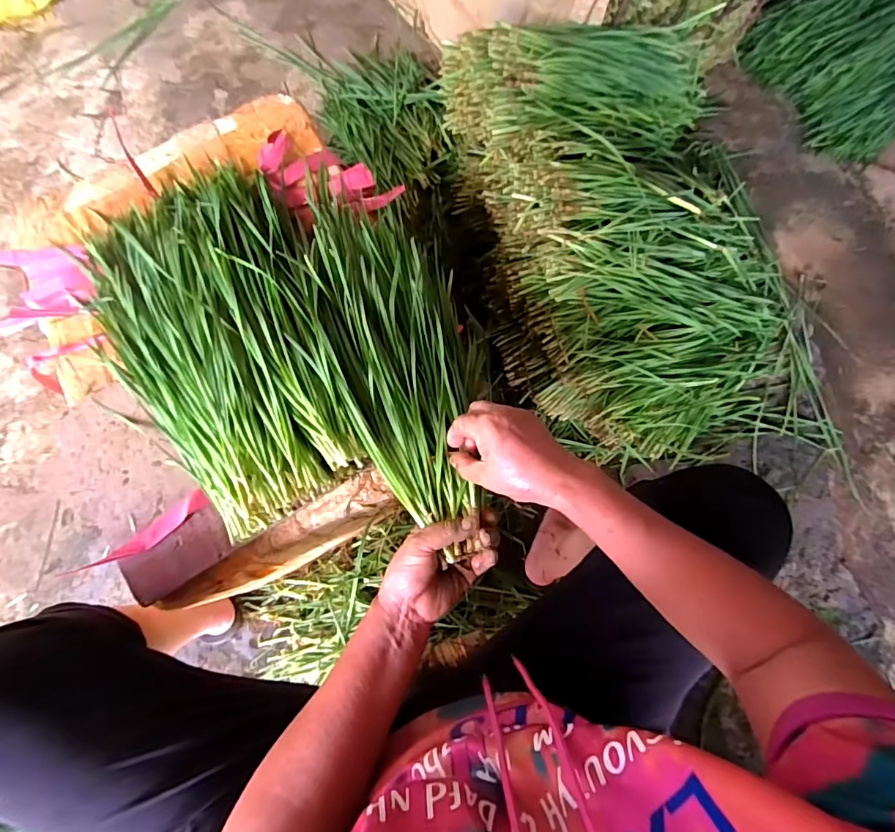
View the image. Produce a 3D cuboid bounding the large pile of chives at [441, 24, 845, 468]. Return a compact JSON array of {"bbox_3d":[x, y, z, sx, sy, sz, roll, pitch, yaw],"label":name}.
[{"bbox_3d":[0.360,-0.264,0.750,0.597,0.346,0.636,-13,76,-5],"label":"large pile of chives"}]

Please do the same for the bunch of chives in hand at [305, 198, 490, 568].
[{"bbox_3d":[-0.049,-0.083,0.532,0.159,0.071,0.412,-15,64,-4],"label":"bunch of chives in hand"}]

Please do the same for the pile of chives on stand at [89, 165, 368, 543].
[{"bbox_3d":[-0.252,-0.096,0.523,0.232,0.087,0.425,-25,78,-8],"label":"pile of chives on stand"}]

